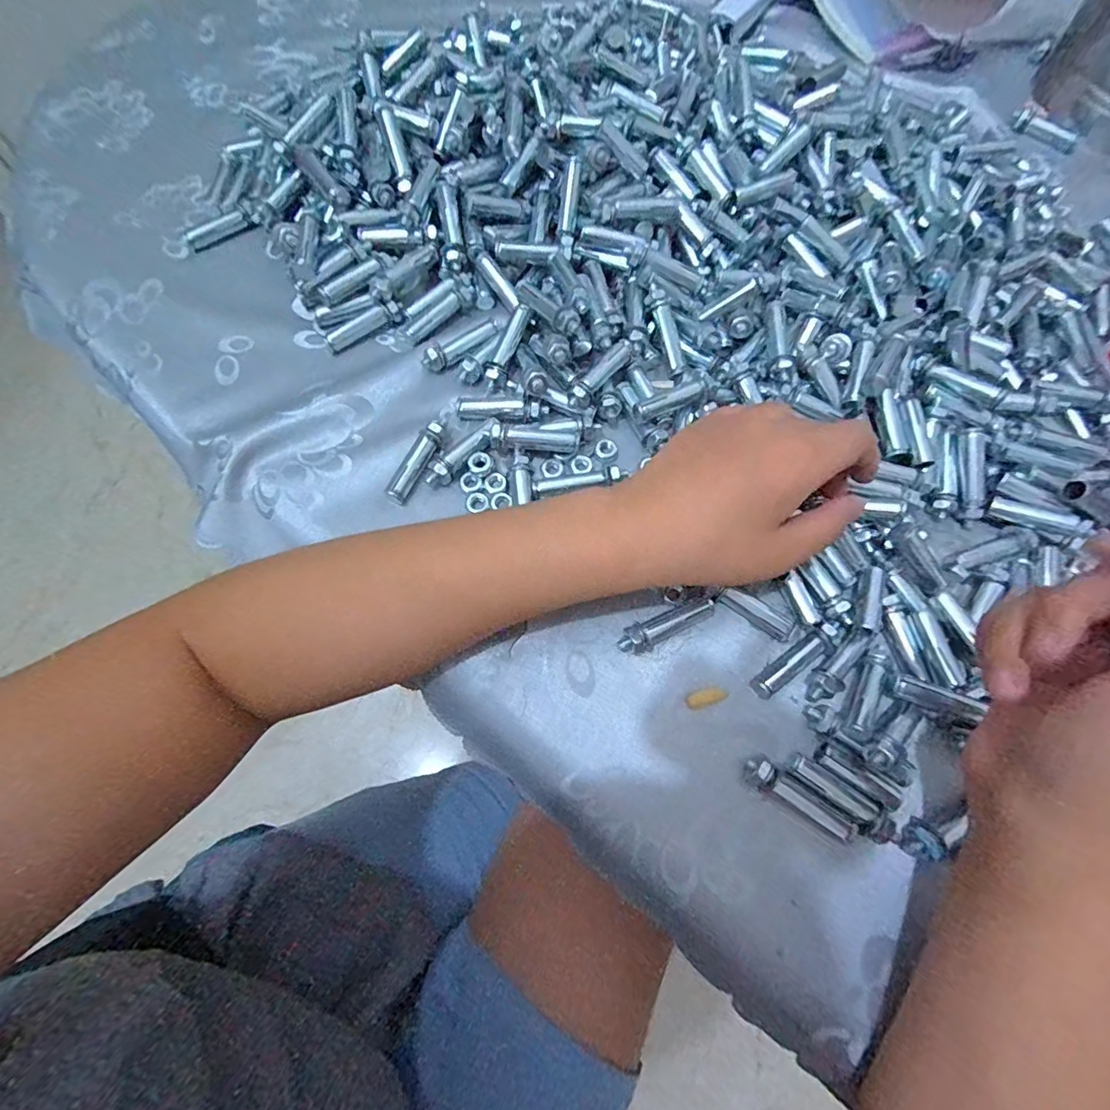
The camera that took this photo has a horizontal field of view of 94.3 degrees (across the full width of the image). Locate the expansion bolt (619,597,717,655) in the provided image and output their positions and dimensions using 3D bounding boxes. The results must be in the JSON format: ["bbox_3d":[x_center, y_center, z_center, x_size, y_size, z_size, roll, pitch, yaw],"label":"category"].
[{"bbox_3d":[0.059,0.037,0.269,0.054,0.011,0.015,-20,72,-10],"label":"expansion bolt"}]

